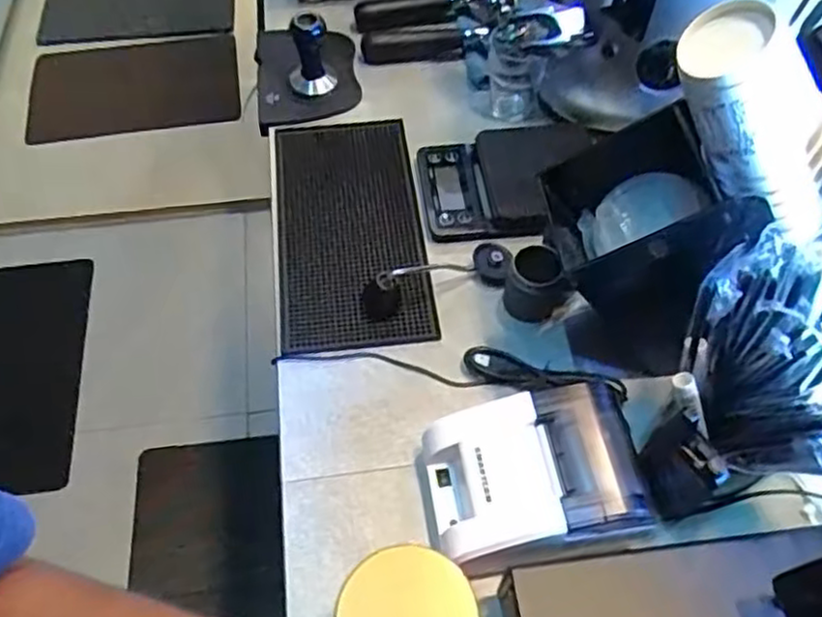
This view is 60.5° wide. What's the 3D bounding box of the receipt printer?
[{"bbox_3d":[0.091,0.131,0.541,0.150,0.091,0.110,-7,56,-5],"label":"receipt printer"}]

